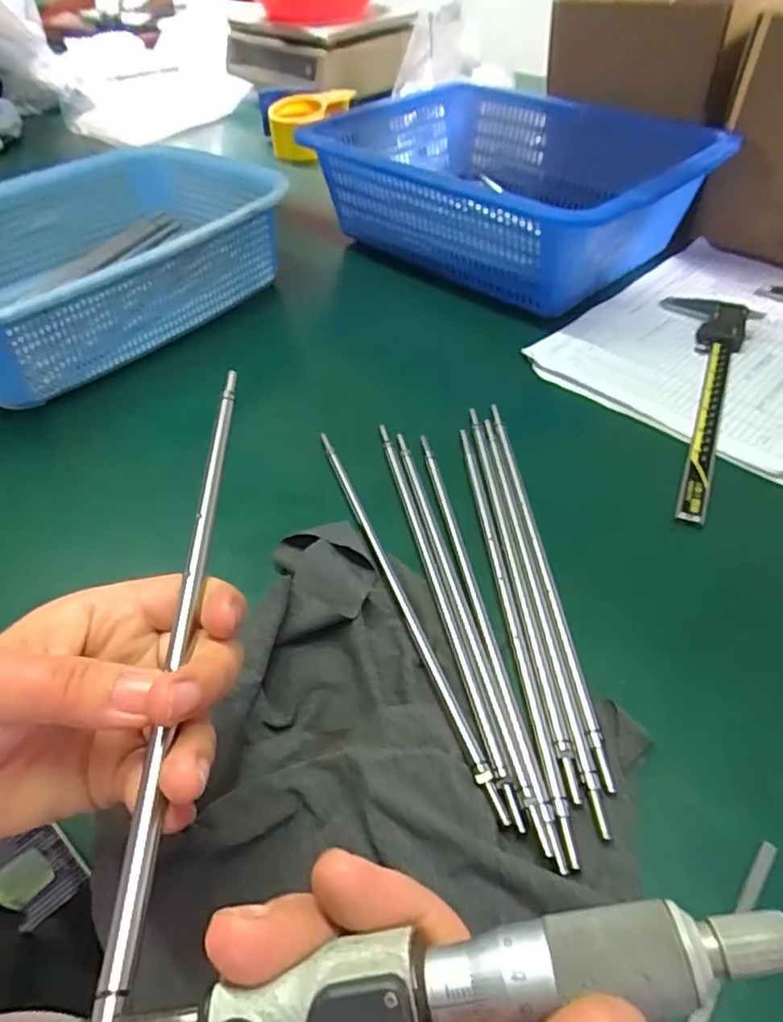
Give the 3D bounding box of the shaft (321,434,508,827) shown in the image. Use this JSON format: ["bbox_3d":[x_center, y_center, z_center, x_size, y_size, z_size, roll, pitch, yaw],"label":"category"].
[{"bbox_3d":[0.002,0.039,0.355,0.011,0.006,0.271,-16,48,-12],"label":"shaft"}]

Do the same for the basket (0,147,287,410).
[{"bbox_3d":[-0.270,-0.219,0.554,0.226,0.093,0.334,31,55,28],"label":"basket"}]

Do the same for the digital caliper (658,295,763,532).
[{"bbox_3d":[0.233,-0.090,0.469,0.068,0.011,0.271,15,49,16],"label":"digital caliper"}]

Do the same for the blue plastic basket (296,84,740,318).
[{"bbox_3d":[0.120,-0.321,0.633,0.346,0.112,0.266,27,54,25],"label":"blue plastic basket"}]

